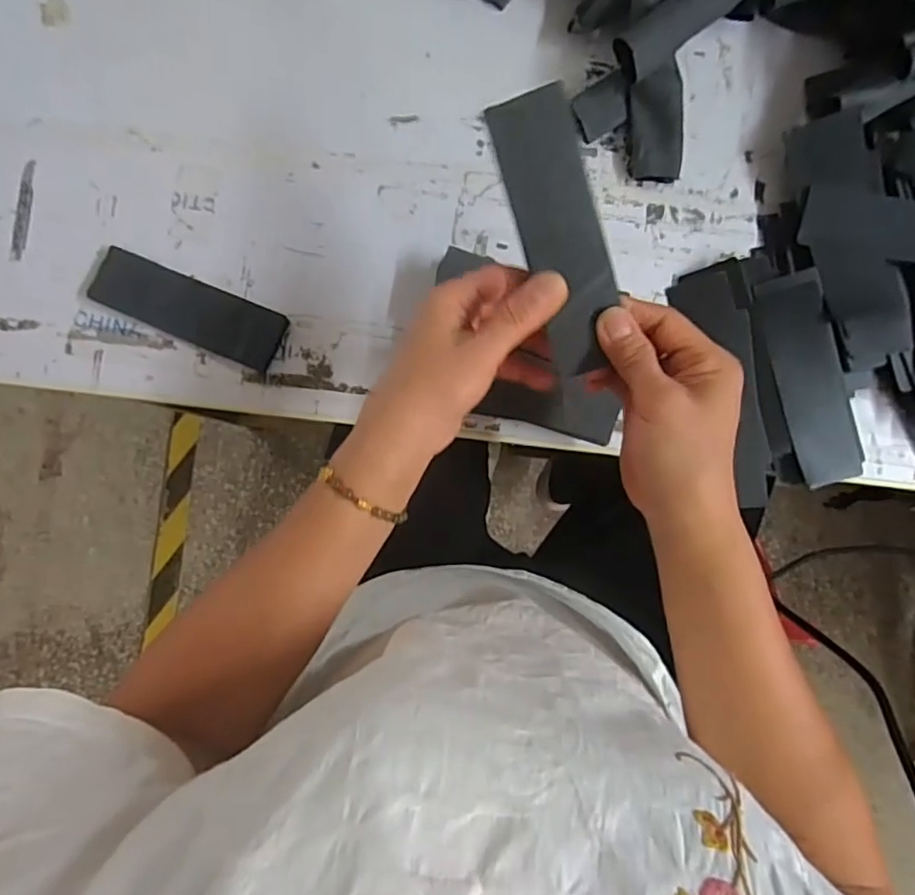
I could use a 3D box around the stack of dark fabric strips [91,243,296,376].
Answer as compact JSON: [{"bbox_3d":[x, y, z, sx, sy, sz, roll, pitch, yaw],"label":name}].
[{"bbox_3d":[-0.209,-0.108,0.478,0.151,0.006,0.047,22,87,1],"label":"stack of dark fabric strips"}]

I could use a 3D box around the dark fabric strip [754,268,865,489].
[{"bbox_3d":[0.267,-0.052,0.464,0.048,0.020,0.156,-15,87,-1],"label":"dark fabric strip"}]

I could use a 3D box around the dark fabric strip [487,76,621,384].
[{"bbox_3d":[0.057,-0.114,0.336,0.043,0.008,0.146,-15,104,14],"label":"dark fabric strip"}]

